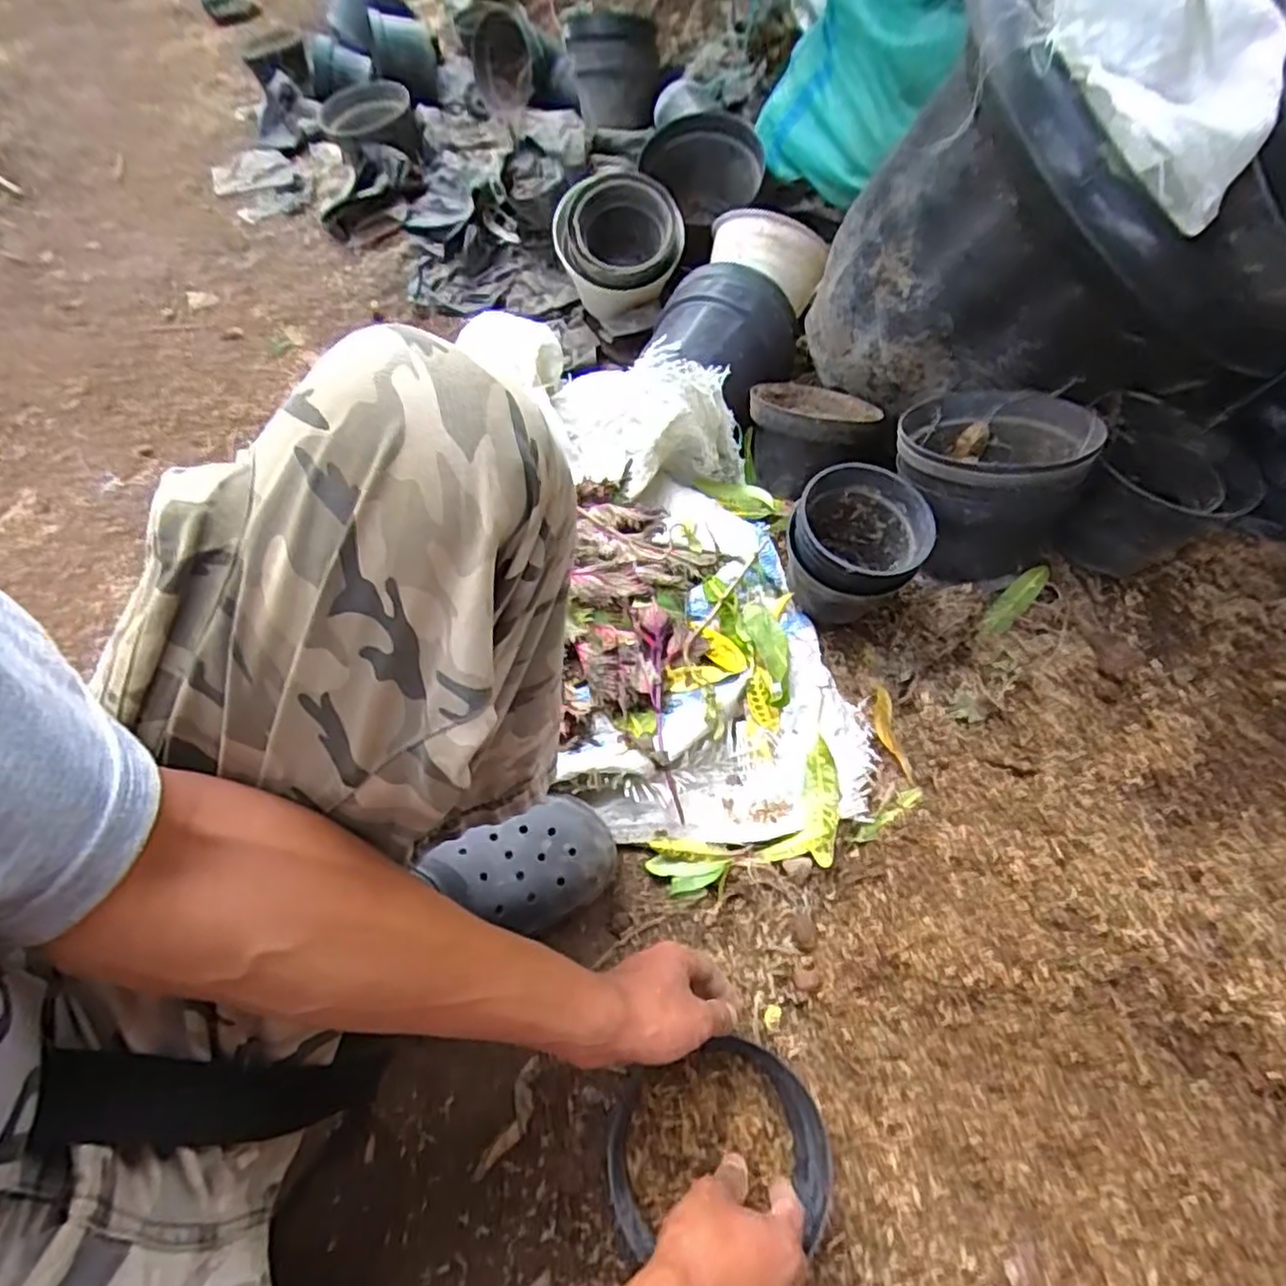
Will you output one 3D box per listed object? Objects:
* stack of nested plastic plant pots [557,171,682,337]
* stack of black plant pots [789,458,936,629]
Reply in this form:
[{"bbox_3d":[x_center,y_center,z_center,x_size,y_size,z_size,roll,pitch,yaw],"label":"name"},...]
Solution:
[{"bbox_3d":[-0.033,-0.547,0.976,0.175,0.140,0.147,-6,61,-2],"label":"stack of nested plastic plant pots"},{"bbox_3d":[0.209,-0.089,0.693,0.123,0.116,0.132,23,64,14],"label":"stack of black plant pots"}]

